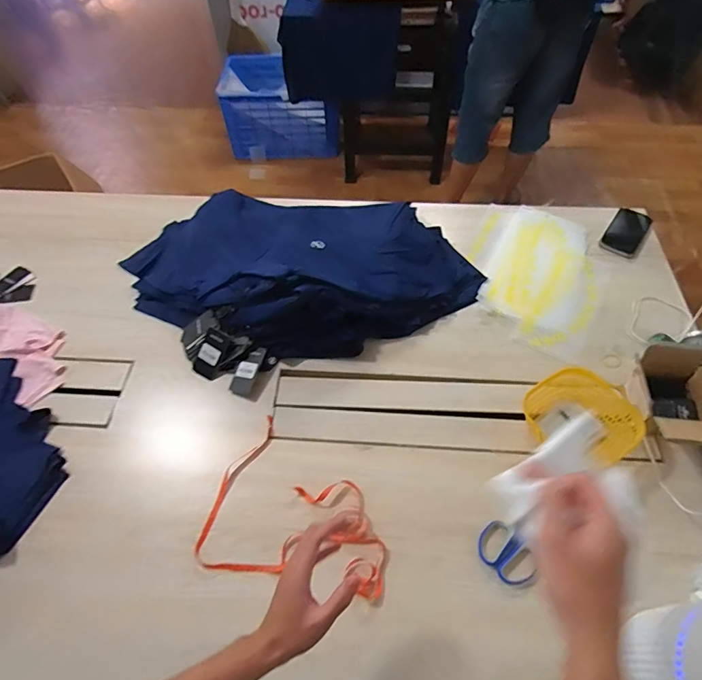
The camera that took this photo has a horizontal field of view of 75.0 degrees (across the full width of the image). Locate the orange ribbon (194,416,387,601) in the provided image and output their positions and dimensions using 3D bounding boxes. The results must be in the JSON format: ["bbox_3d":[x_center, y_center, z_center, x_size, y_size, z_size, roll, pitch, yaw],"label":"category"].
[{"bbox_3d":[-0.081,0.265,0.761,0.297,0.016,0.248,8,57,7],"label":"orange ribbon"}]

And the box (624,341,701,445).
[{"bbox_3d":[0.558,0.104,0.796,0.130,0.106,0.176,9,56,8],"label":"box"}]

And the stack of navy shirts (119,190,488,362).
[{"bbox_3d":[-0.117,-0.185,0.998,0.780,0.148,0.442,13,58,10],"label":"stack of navy shirts"}]

